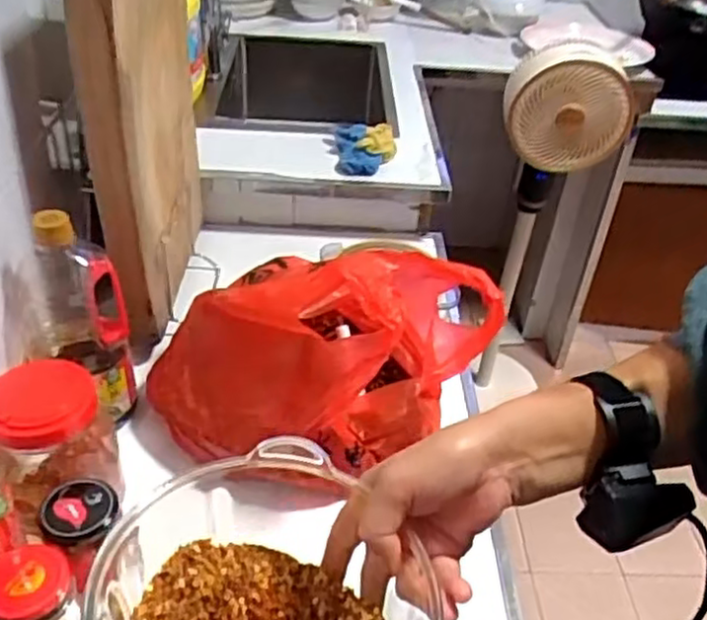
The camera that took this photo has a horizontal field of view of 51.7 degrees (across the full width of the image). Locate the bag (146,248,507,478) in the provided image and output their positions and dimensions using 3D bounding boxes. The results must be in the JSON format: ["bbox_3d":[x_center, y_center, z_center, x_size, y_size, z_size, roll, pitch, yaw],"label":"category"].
[{"bbox_3d":[-0.040,0.008,0.793,0.334,0.202,0.295,-22,46,-30],"label":"bag"}]

